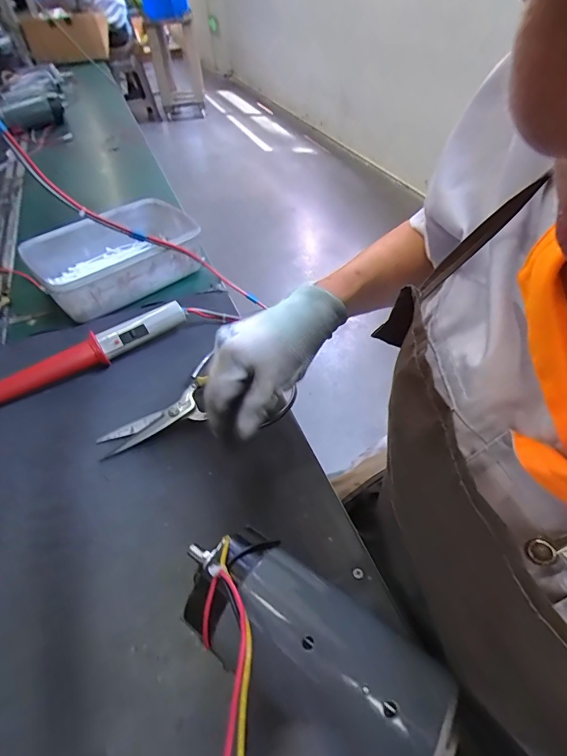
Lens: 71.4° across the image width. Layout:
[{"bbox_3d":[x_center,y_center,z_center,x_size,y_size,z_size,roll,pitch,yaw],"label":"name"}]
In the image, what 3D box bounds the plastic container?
[{"bbox_3d":[-0.243,-0.180,0.585,0.220,0.069,0.157,-37,55,-27],"label":"plastic container"}]

